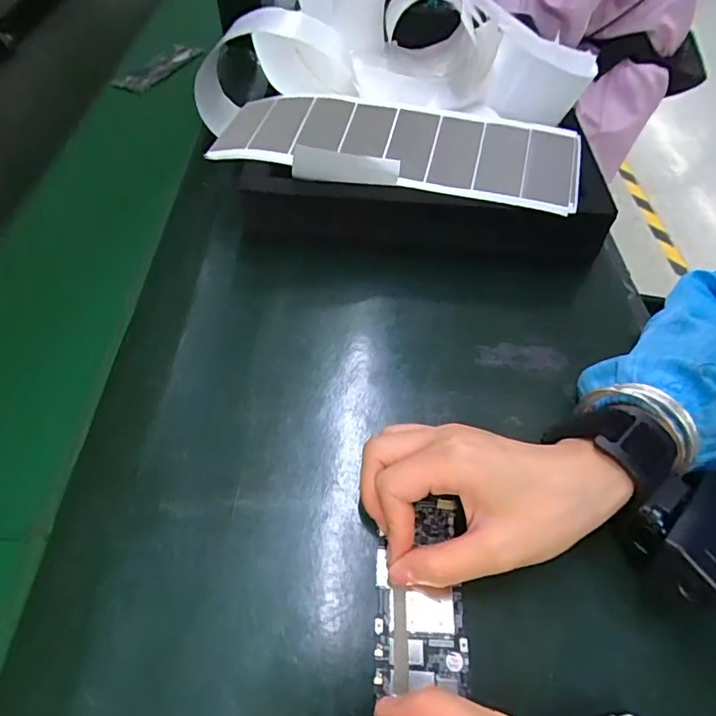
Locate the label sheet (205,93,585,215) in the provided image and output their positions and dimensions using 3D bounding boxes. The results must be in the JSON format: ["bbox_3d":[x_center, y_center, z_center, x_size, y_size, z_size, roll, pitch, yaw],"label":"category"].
[{"bbox_3d":[0.034,-0.198,0.474,0.354,0.106,0.014,12,71,4],"label":"label sheet"}]

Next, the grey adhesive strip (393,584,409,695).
[{"bbox_3d":[0.021,0.135,0.246,0.007,0.004,0.041,6,53,-3],"label":"grey adhesive strip"}]

